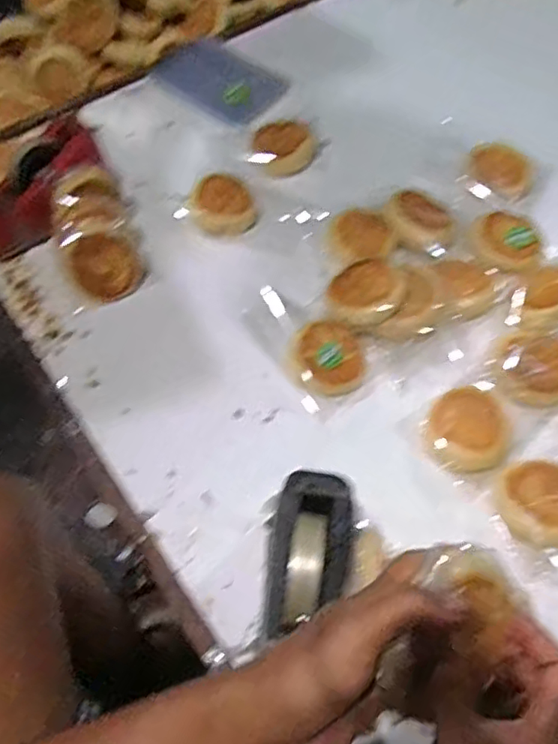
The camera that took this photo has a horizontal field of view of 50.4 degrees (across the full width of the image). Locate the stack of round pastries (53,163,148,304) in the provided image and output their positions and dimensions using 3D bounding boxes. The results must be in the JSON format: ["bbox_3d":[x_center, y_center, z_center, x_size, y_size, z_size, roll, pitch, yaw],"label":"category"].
[{"bbox_3d":[-0.244,-0.180,0.793,0.109,0.103,0.143,-23,63,-11],"label":"stack of round pastries"}]

